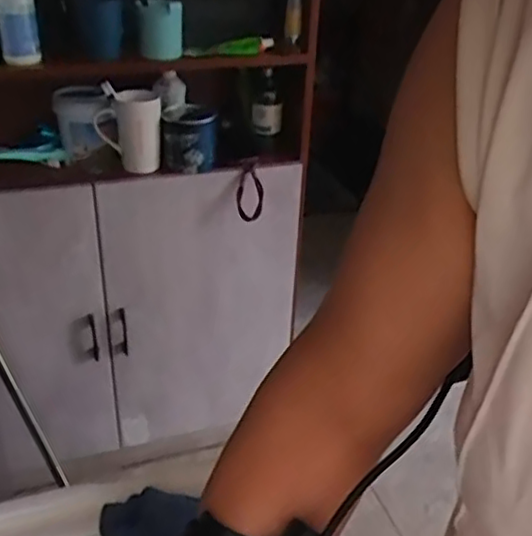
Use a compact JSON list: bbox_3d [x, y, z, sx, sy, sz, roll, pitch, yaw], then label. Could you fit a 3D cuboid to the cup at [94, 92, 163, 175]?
[{"bbox_3d":[-0.273,-0.275,1.316,0.123,0.143,0.094,-4,32,-11],"label":"cup"}]

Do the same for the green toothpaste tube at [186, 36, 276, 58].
[{"bbox_3d":[-0.068,-0.422,1.257,0.173,0.030,0.021,-11,35,-22],"label":"green toothpaste tube"}]

